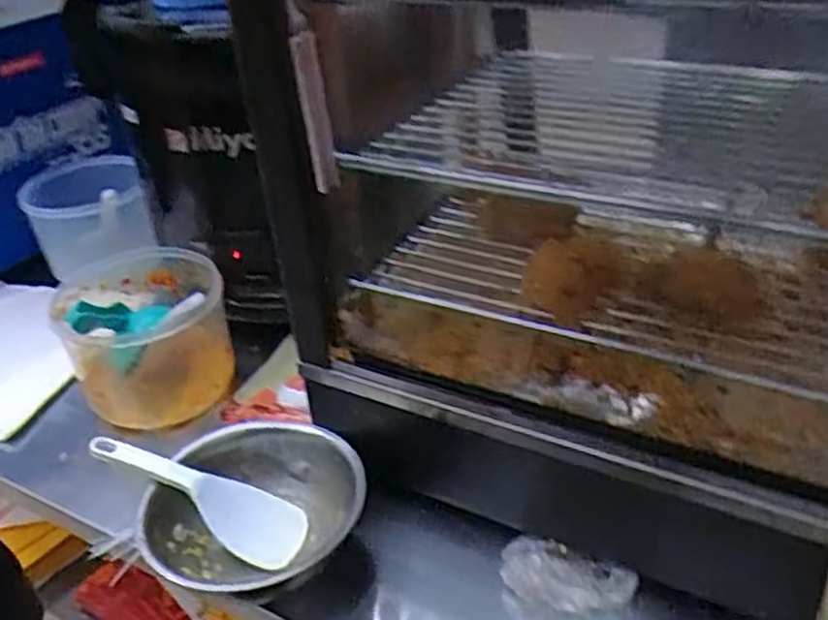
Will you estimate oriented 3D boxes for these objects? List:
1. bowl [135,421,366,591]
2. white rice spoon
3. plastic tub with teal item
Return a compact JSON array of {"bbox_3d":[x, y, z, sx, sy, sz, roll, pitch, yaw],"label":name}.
[{"bbox_3d":[-0.137,0.178,0.640,0.179,0.077,0.169,-4,34,2],"label":"bowl"},{"bbox_3d":[-0.183,0.159,0.639,0.189,0.033,0.057,31,33,-7],"label":"white rice spoon"},{"bbox_3d":[-0.279,0.027,0.795,0.161,0.146,0.182,-8,34,-4],"label":"plastic tub with teal item"}]

